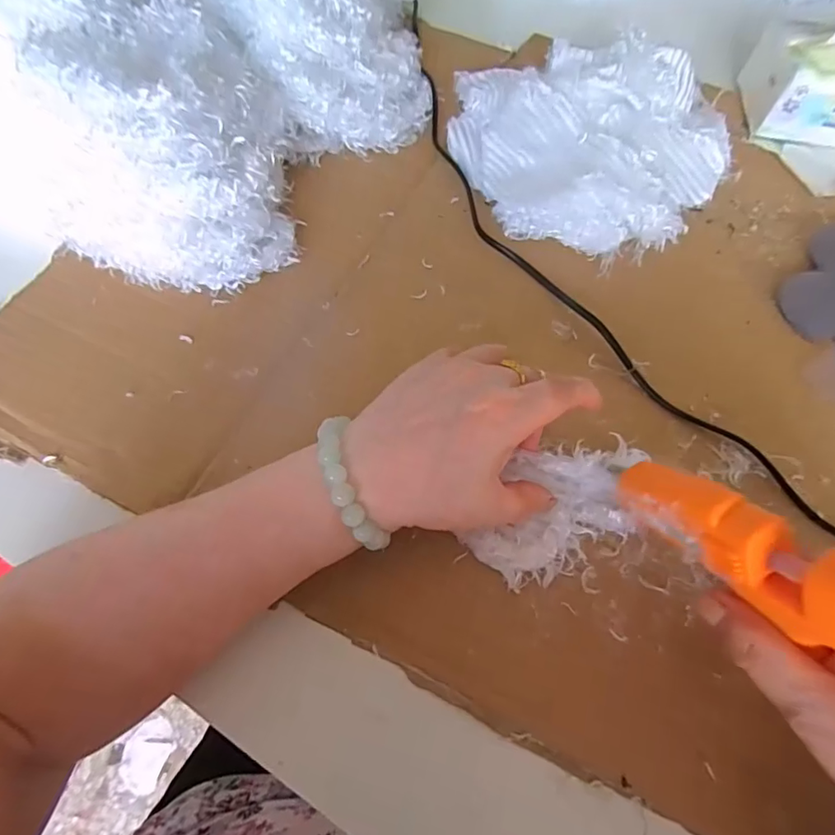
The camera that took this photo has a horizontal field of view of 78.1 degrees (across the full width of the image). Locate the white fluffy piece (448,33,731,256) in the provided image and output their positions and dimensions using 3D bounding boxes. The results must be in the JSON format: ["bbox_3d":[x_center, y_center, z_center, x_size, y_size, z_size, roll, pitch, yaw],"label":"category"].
[{"bbox_3d":[0.138,-0.215,0.393,0.208,0.045,0.191,0,63,-1],"label":"white fluffy piece"}]

